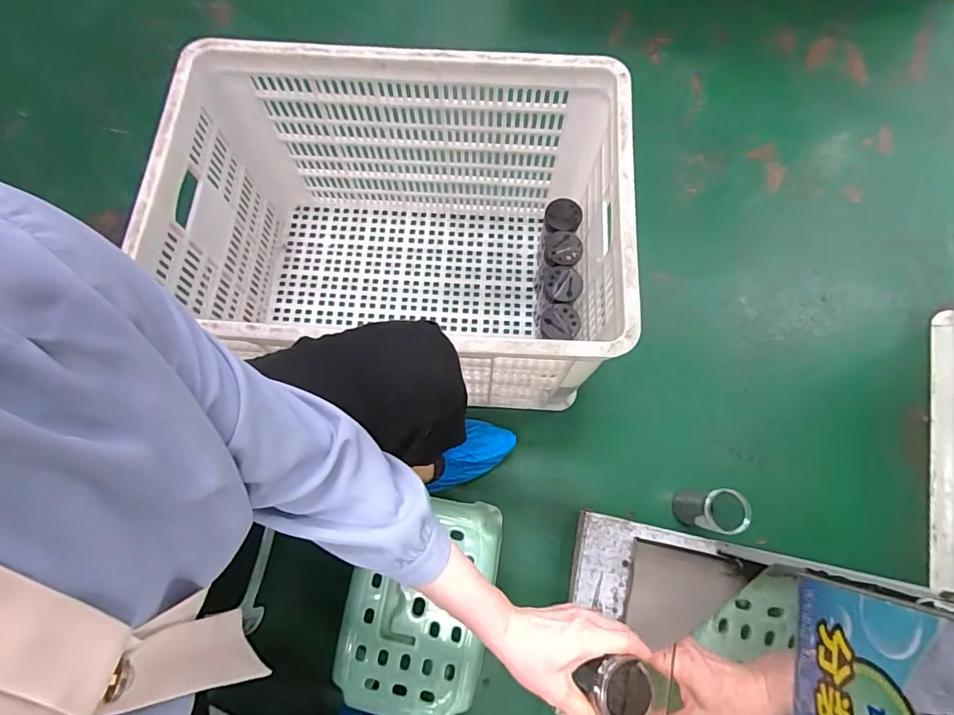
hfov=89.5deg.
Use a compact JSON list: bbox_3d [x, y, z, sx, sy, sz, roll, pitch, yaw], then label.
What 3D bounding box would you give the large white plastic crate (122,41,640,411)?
[{"bbox_3d":[-0.102,-0.164,0.768,0.604,0.366,0.418,2,74,2],"label":"large white plastic crate"}]

